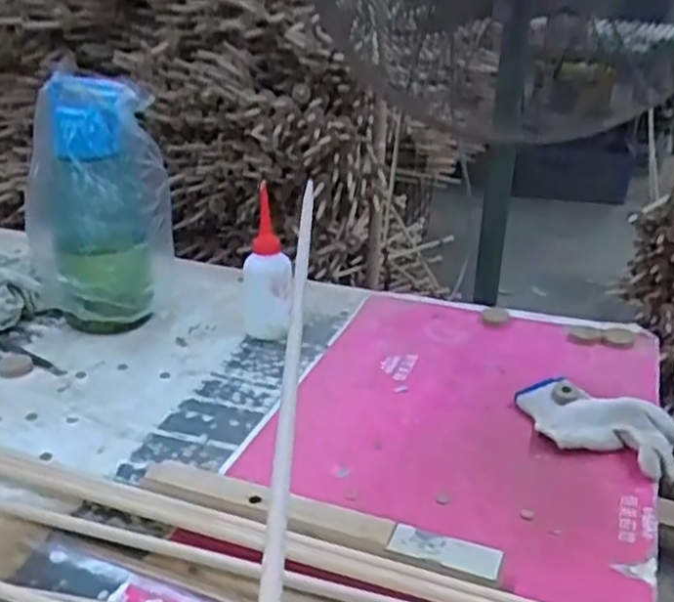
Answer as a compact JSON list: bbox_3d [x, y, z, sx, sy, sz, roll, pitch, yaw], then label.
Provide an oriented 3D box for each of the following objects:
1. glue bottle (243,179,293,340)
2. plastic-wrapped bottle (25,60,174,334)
[{"bbox_3d":[-0.078,-0.034,0.876,0.058,0.173,0.055,-2,24,-7],"label":"glue bottle"},{"bbox_3d":[-0.277,-0.103,0.888,0.156,0.284,0.122,-6,25,-16],"label":"plastic-wrapped bottle"}]

